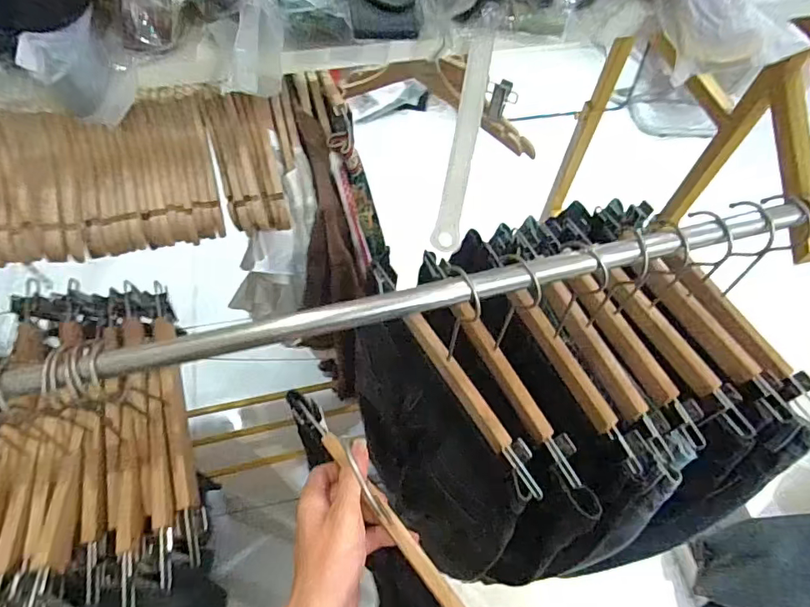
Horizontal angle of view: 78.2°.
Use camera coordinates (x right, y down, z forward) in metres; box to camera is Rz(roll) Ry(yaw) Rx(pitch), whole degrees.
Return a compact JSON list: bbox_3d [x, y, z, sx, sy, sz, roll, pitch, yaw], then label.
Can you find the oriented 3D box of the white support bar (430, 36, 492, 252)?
[{"bbox_3d":[0.039,-0.106,0.326,0.016,0.009,0.147,11,85,2],"label":"white support bar"}]

